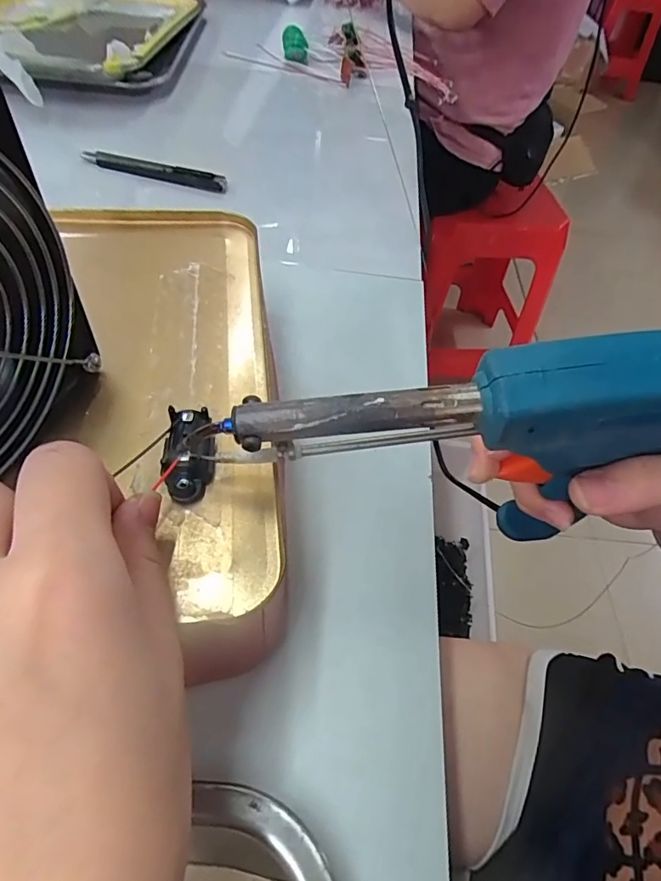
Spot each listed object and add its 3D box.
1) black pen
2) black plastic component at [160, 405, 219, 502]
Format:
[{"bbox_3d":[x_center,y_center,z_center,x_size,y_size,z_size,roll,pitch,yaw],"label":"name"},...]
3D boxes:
[{"bbox_3d":[-0.155,-0.237,0.441,0.133,0.011,0.016,16,53,5],"label":"black pen"},{"bbox_3d":[-0.050,0.003,0.183,0.018,0.013,0.035,1,66,-6],"label":"black plastic component"}]

